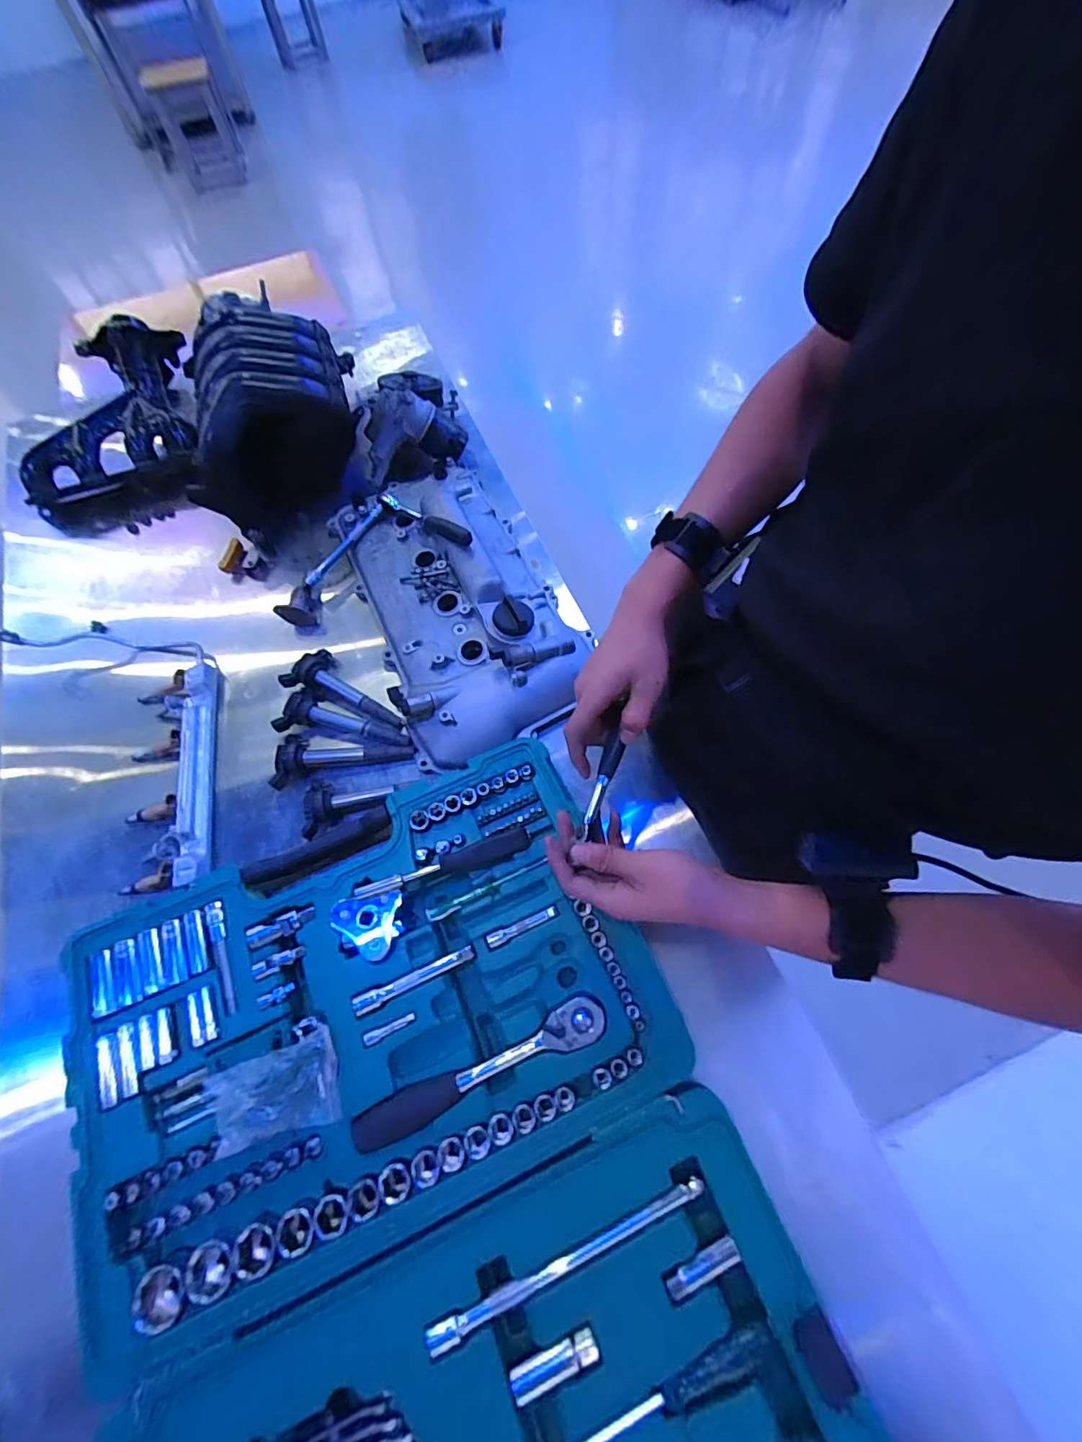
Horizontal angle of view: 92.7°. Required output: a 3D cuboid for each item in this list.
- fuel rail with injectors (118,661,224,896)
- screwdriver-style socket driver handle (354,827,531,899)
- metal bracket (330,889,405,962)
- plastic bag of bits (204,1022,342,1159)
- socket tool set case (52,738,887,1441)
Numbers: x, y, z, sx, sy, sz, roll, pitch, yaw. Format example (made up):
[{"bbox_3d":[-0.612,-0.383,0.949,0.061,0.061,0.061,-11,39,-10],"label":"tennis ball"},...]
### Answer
[{"bbox_3d":[-0.463,0.064,0.650,0.110,0.036,0.287,-12,66,-3],"label":"fuel rail with injectors"},{"bbox_3d":[-0.104,0.153,0.560,0.188,0.023,0.025,-17,66,-5],"label":"screwdriver-style socket driver handle"},{"bbox_3d":[-0.180,0.213,0.534,0.070,0.023,0.062,-11,66,-2],"label":"metal bracket"},{"bbox_3d":[-0.247,0.342,0.476,0.107,0.033,0.074,-17,66,-5],"label":"plastic bag of bits"},{"bbox_3d":[-0.096,0.439,0.444,0.543,0.048,0.743,-23,67,-7],"label":"socket tool set case"}]

